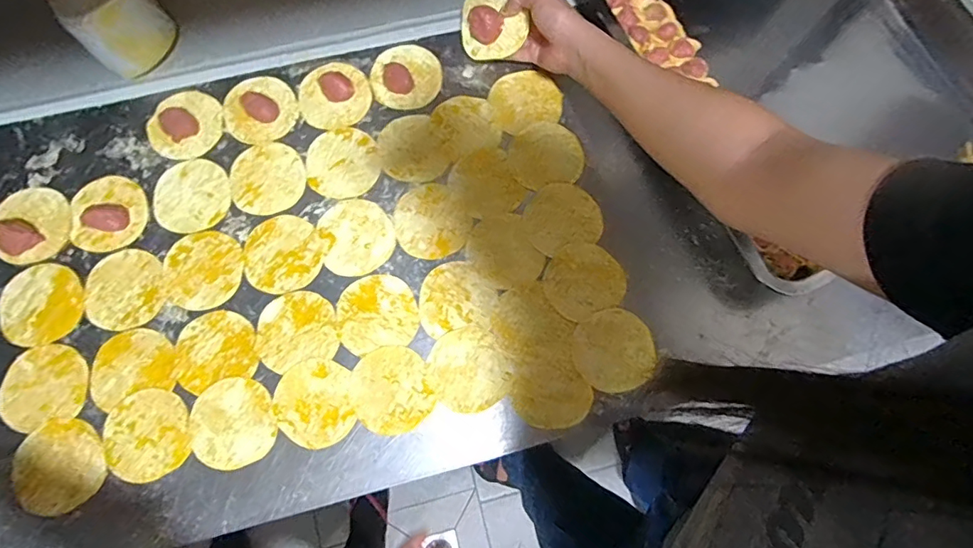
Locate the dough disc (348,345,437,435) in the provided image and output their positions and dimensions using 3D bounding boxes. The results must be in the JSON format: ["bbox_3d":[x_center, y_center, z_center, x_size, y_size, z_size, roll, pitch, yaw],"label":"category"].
[{"bbox_3d":[-0.097,0.116,0.499,0.078,0.004,0.082,0,75,-1],"label":"dough disc"}]

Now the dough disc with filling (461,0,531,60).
[{"bbox_3d":[0.000,-0.275,0.554,0.085,0.017,0.066,42,114,14],"label":"dough disc with filling"}]

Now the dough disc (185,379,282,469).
[{"bbox_3d":[-0.251,0.147,0.488,0.080,0.004,0.082,0,75,-1],"label":"dough disc"}]

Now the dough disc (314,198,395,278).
[{"bbox_3d":[-0.139,-0.042,0.538,0.075,0.004,0.086,-13,76,-5],"label":"dough disc"}]

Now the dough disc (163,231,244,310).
[{"bbox_3d":[-0.300,-0.005,0.527,0.079,0.004,0.082,0,75,-1],"label":"dough disc"}]

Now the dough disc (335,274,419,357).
[{"bbox_3d":[-0.115,0.039,0.518,0.082,0.004,0.077,0,75,-1],"label":"dough disc"}]

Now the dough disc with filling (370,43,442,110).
[{"bbox_3d":[-0.095,-0.234,0.584,0.081,0.011,0.080,0,75,-1],"label":"dough disc with filling"}]

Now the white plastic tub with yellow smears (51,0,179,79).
[{"bbox_3d":[-0.410,-0.284,0.555,0.090,0.088,0.088,0,75,-1],"label":"white plastic tub with yellow smears"}]

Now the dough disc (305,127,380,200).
[{"bbox_3d":[-0.163,-0.125,0.558,0.078,0.004,0.085,0,75,-1],"label":"dough disc"}]

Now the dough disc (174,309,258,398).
[{"bbox_3d":[-0.277,0.076,0.506,0.081,0.004,0.073,-19,76,-6],"label":"dough disc"}]

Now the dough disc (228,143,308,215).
[{"bbox_3d":[-0.243,-0.107,0.552,0.082,0.004,0.084,0,75,-1],"label":"dough disc"}]

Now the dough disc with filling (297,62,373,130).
[{"bbox_3d":[-0.177,-0.211,0.571,0.082,0.023,0.085,0,75,-1],"label":"dough disc with filling"}]

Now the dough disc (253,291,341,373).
[{"bbox_3d":[-0.197,0.057,0.511,0.081,0.004,0.074,0,75,-1],"label":"dough disc"}]

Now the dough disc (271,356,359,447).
[{"bbox_3d":[-0.173,0.127,0.493,0.076,0.004,0.082,0,75,-1],"label":"dough disc"}]

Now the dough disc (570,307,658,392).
[{"bbox_3d":[0.132,0.078,0.511,0.084,0.004,0.080,0,75,-1],"label":"dough disc"}]

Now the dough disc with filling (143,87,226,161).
[{"bbox_3d":[-0.340,-0.172,0.561,0.077,0.018,0.083,0,75,-1],"label":"dough disc with filling"}]

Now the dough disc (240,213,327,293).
[{"bbox_3d":[-0.217,-0.021,0.532,0.084,0.004,0.083,32,77,7],"label":"dough disc"}]

